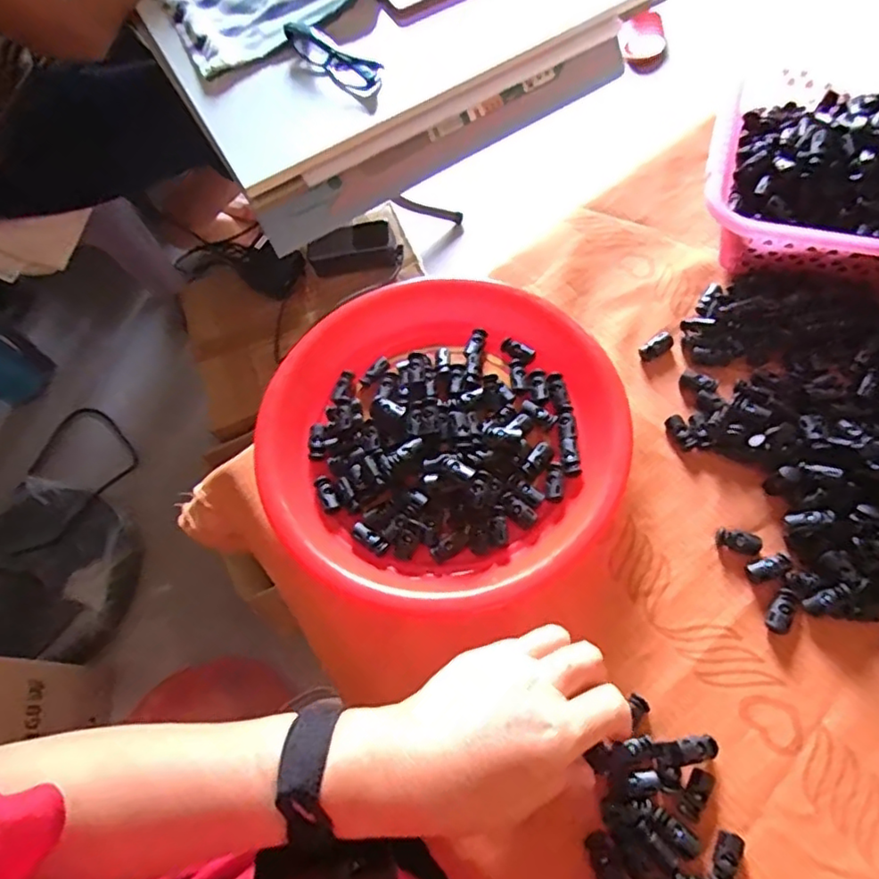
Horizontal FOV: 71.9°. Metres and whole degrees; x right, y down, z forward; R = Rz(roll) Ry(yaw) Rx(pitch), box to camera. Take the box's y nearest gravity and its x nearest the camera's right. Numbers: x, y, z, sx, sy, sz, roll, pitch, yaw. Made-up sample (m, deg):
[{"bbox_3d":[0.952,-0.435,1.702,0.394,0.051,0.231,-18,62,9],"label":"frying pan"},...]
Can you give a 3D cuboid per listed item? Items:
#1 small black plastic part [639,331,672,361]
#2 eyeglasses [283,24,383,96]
[{"bbox_3d":[0.171,-0.073,0.475,0.028,0.008,0.016,-38,65,-10],"label":"small black plastic part"},{"bbox_3d":[-0.113,-0.411,0.642,0.037,0.031,0.146,-42,65,-12],"label":"eyeglasses"}]

